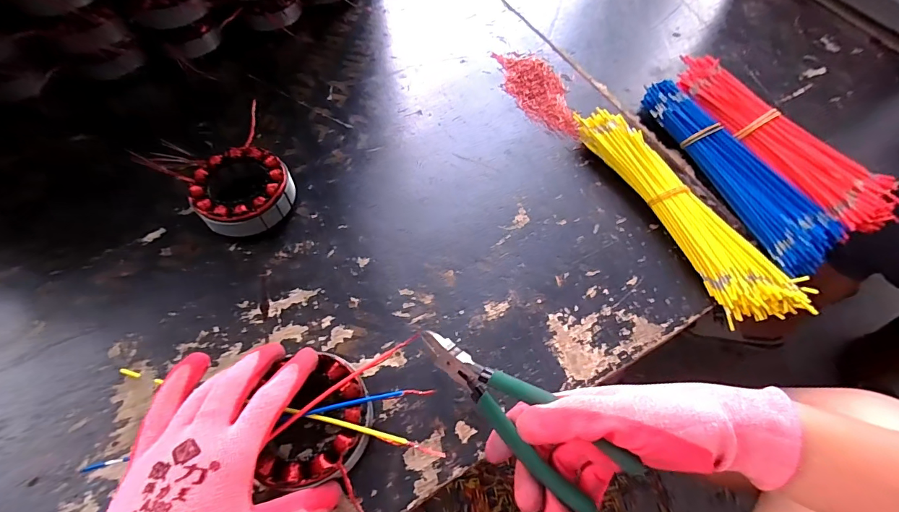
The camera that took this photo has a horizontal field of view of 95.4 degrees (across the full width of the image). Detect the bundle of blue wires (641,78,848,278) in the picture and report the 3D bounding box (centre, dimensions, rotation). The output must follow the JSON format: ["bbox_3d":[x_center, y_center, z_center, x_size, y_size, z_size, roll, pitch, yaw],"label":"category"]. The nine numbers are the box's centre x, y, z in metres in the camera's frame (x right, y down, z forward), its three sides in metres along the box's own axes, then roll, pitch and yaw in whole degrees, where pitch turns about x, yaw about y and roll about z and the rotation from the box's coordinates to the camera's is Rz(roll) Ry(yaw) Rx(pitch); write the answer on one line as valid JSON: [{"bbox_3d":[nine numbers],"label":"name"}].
[{"bbox_3d":[0.302,-0.098,0.434,0.066,0.027,0.248,-21,63,-14],"label":"bundle of blue wires"}]

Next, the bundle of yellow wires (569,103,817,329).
[{"bbox_3d":[0.231,-0.052,0.404,0.073,0.034,0.260,-22,63,-15],"label":"bundle of yellow wires"}]

